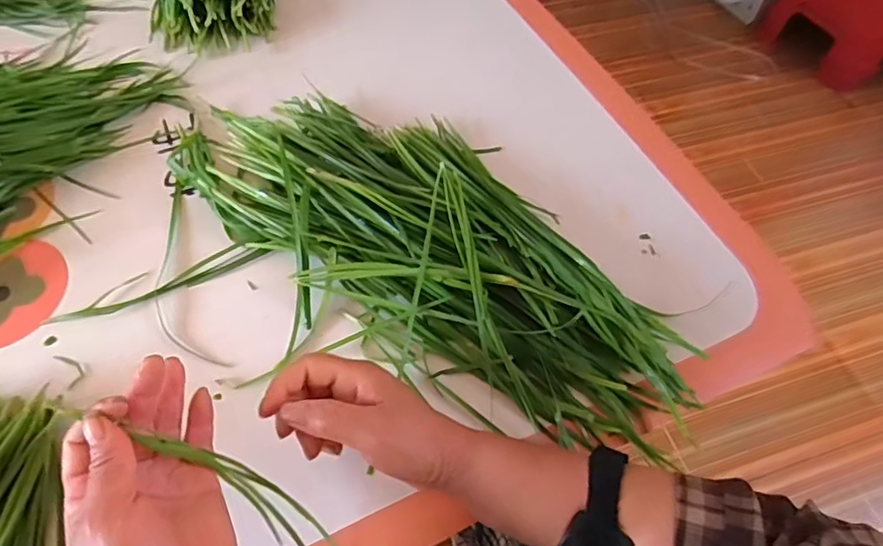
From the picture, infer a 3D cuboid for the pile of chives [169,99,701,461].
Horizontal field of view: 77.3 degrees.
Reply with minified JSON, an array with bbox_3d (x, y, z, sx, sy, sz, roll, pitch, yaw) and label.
[{"bbox_3d":[-0.017,-0.032,0.440,0.203,0.048,0.441,-39,67,-22],"label":"pile of chives"}]

